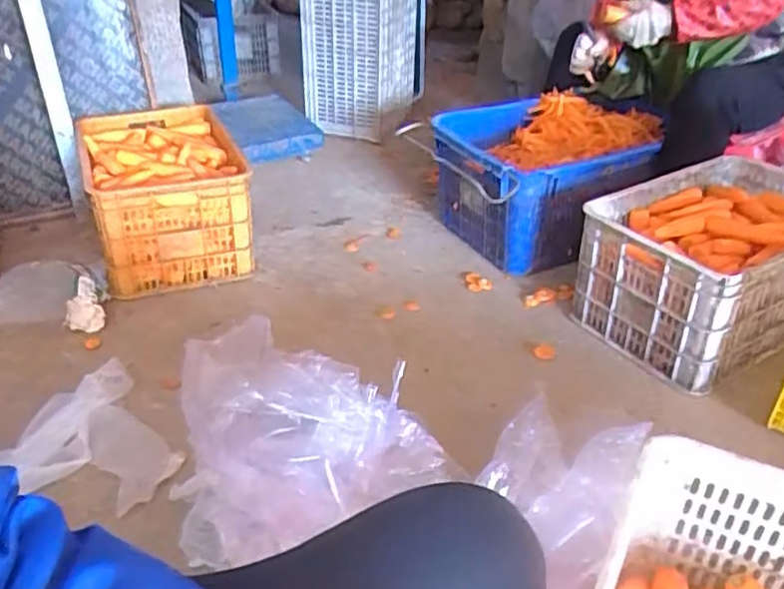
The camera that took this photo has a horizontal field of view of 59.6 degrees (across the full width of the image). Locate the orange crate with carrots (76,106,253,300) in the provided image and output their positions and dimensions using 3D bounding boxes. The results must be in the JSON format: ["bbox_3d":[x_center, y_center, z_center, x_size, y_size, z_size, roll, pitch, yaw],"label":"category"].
[{"bbox_3d":[-0.580,-0.253,1.767,0.351,0.272,0.579,-14,35,-19],"label":"orange crate with carrots"}]

